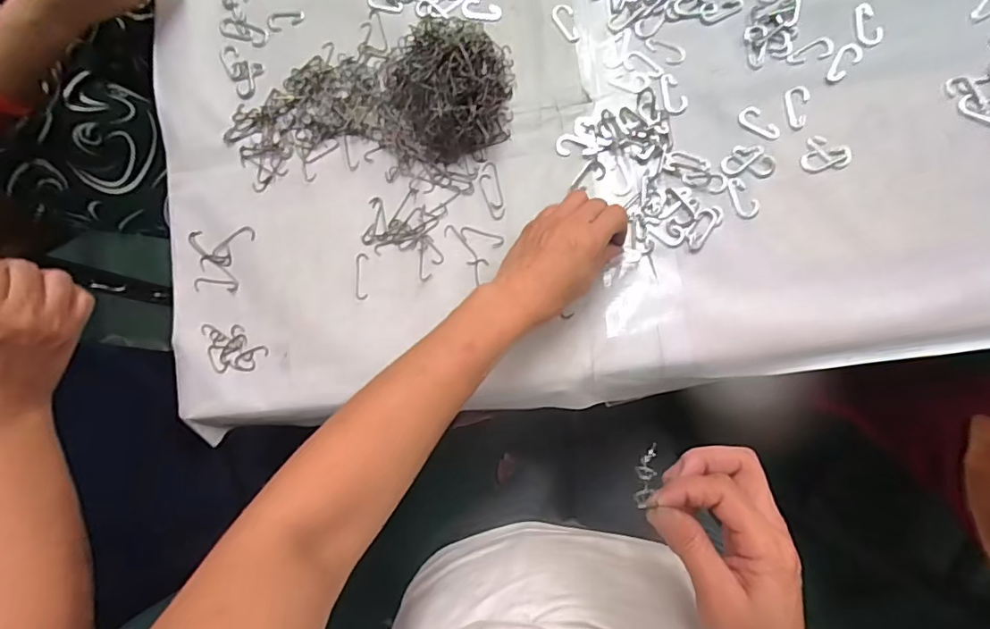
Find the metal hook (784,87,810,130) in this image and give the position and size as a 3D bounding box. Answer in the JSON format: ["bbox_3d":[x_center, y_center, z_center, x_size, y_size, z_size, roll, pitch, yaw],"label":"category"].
[{"bbox_3d":[0.259,-0.177,0.447,0.020,0.004,0.035,-9,84,7],"label":"metal hook"}]

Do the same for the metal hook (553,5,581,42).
[{"bbox_3d":[0.064,-0.266,0.480,0.019,0.004,0.040,-12,84,7],"label":"metal hook"}]

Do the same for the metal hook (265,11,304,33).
[{"bbox_3d":[-0.210,-0.293,0.524,0.040,0.004,0.020,0,86,8],"label":"metal hook"}]

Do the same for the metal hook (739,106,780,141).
[{"bbox_3d":[0.228,-0.164,0.450,0.037,0.004,0.017,38,91,9],"label":"metal hook"}]

